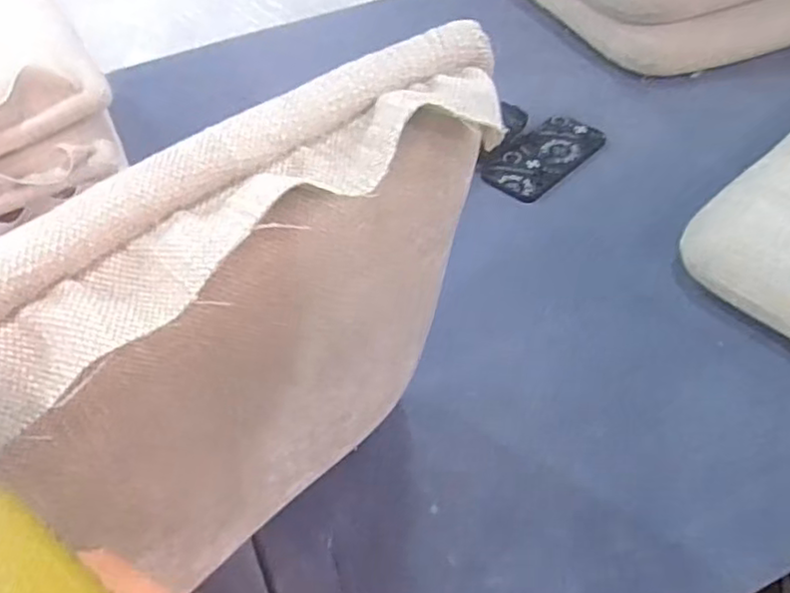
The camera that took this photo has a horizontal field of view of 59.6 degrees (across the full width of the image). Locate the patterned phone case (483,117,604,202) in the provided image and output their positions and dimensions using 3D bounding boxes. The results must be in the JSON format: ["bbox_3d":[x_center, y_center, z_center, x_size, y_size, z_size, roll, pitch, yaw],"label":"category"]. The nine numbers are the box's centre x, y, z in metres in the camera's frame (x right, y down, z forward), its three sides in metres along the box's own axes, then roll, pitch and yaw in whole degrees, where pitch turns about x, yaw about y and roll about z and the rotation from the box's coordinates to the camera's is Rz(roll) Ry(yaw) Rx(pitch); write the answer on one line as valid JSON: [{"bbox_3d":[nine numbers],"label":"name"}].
[{"bbox_3d":[0.192,-0.180,0.871,0.088,0.013,0.181,37,60,27],"label":"patterned phone case"}]

